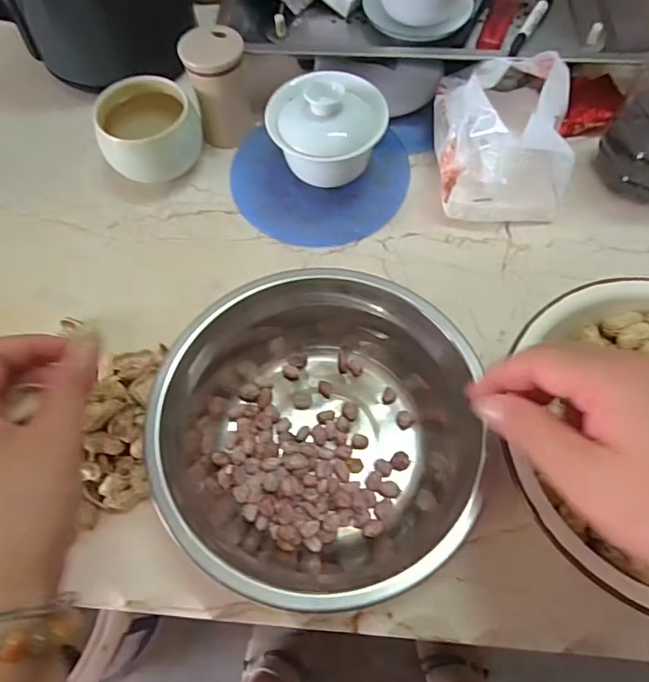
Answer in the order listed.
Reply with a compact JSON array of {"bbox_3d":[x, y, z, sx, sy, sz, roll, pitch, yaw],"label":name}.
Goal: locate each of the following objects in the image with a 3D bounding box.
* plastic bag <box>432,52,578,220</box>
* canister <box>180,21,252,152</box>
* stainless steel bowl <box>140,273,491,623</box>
[{"bbox_3d":[0.142,-0.172,0.417,0.101,0.084,0.126,1,64,1],"label":"plastic bag"},{"bbox_3d":[-0.088,-0.212,0.432,0.047,0.081,0.041,-10,64,-4],"label":"canister"},{"bbox_3d":[0.007,0.039,0.327,0.198,0.062,0.228,16,65,9],"label":"stainless steel bowl"}]

